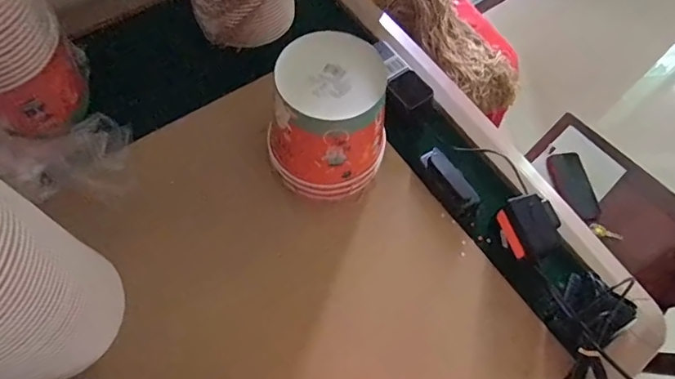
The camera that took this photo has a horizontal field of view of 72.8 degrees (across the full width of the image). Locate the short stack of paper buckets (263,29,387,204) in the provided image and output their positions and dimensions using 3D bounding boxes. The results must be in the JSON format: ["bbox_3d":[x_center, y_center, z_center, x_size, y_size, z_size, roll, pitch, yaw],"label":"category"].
[{"bbox_3d":[-0.009,-0.087,0.590,0.142,0.166,0.139,10,64,1],"label":"short stack of paper buckets"}]

